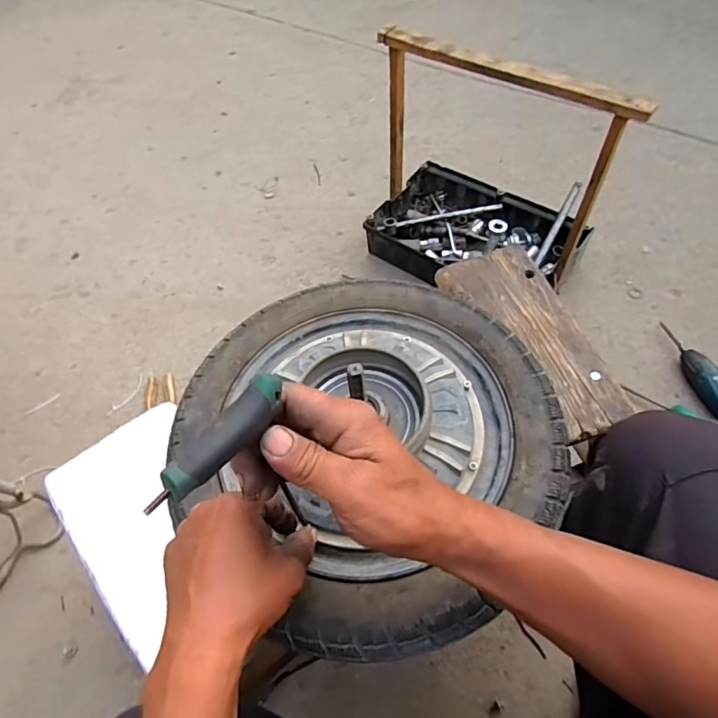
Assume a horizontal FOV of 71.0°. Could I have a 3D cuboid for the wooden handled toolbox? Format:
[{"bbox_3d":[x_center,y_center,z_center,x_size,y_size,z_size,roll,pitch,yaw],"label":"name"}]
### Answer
[{"bbox_3d":[0.218,-0.313,0.852,0.377,0.402,0.217,23,64,16],"label":"wooden handled toolbox"}]

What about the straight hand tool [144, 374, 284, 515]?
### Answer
[{"bbox_3d":[-0.070,0.043,0.259,0.017,0.020,0.087,32,58,19],"label":"straight hand tool"}]

